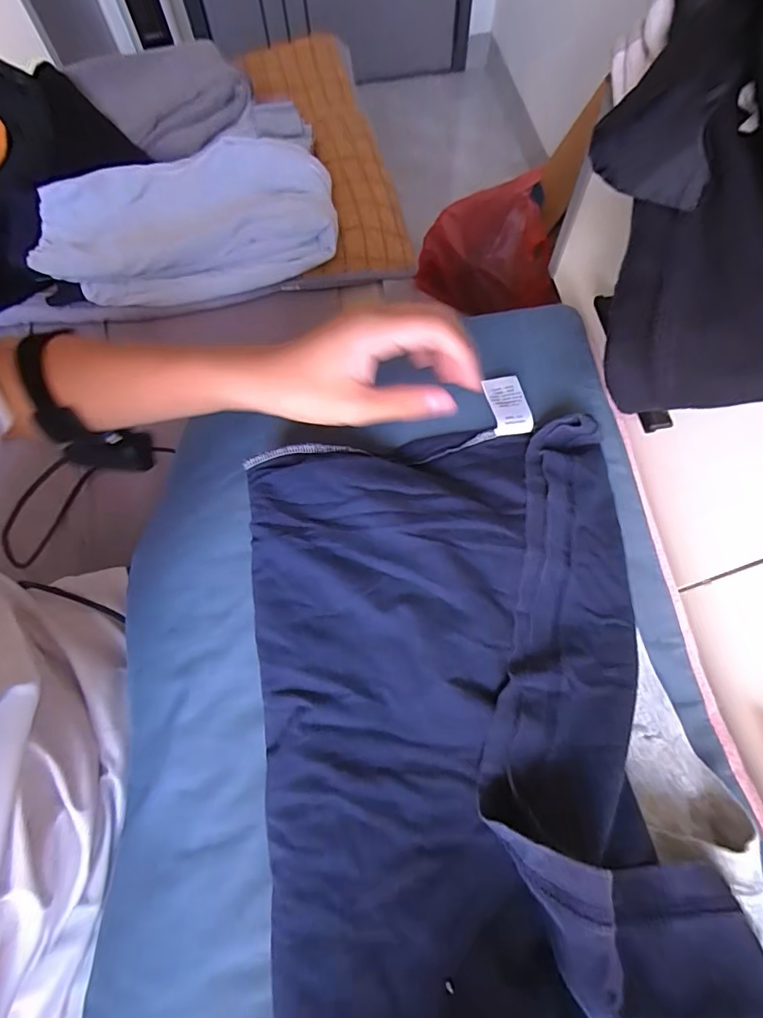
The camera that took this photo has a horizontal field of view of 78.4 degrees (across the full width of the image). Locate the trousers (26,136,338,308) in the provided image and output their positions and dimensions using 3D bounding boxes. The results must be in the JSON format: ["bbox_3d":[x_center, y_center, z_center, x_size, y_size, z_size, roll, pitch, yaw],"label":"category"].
[{"bbox_3d":[-0.273,-0.413,0.668,0.386,0.068,0.230,-18,69,-5],"label":"trousers"}]

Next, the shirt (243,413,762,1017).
[{"bbox_3d":[0.062,0.139,0.275,0.260,0.068,0.400,-11,68,-3],"label":"shirt"}]

